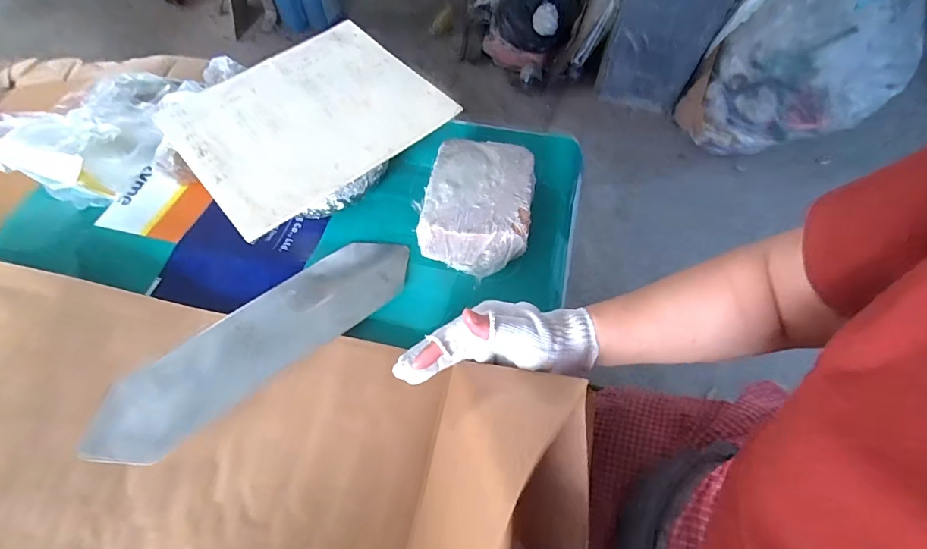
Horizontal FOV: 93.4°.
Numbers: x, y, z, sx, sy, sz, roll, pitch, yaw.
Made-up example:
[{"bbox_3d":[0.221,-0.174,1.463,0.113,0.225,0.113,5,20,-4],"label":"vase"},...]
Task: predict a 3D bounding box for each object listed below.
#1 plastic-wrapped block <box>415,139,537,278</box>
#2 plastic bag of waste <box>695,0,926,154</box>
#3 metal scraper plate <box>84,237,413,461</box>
[{"bbox_3d":[0.019,-0.084,0.503,0.115,0.061,0.150,12,62,4],"label":"plastic-wrapped block"},{"bbox_3d":[0.957,-0.589,1.195,0.389,0.496,0.402,-37,69,-19],"label":"plastic bag of waste"},{"bbox_3d":[-0.197,0.060,0.442,0.320,0.008,0.089,-35,67,-22],"label":"metal scraper plate"}]

